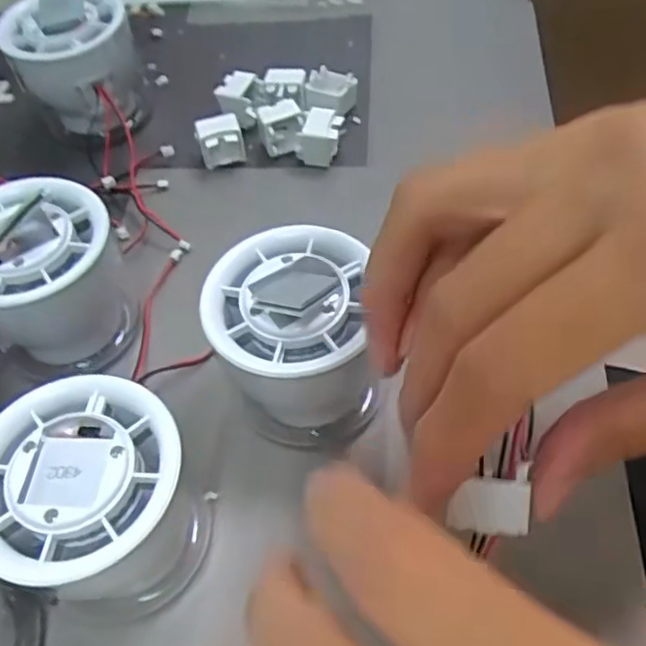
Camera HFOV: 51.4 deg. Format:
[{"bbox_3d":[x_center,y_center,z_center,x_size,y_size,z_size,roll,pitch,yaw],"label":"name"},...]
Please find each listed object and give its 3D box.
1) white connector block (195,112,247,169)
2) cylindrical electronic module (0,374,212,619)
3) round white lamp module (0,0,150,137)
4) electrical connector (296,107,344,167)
[{"bbox_3d":[-0.048,-0.084,0.317,0.020,0.024,0.014,-15,54,-6],"label":"white connector block"},{"bbox_3d":[-0.066,0.053,0.198,0.055,0.054,0.055,-2,54,3],"label":"cylindrical electronic module"},{"bbox_3d":[-0.116,-0.123,0.325,0.056,0.059,0.054,-20,55,-9],"label":"round white lamp module"},{"bbox_3d":[-0.001,-0.086,0.315,0.019,0.021,0.019,9,56,12],"label":"electrical connector"}]

